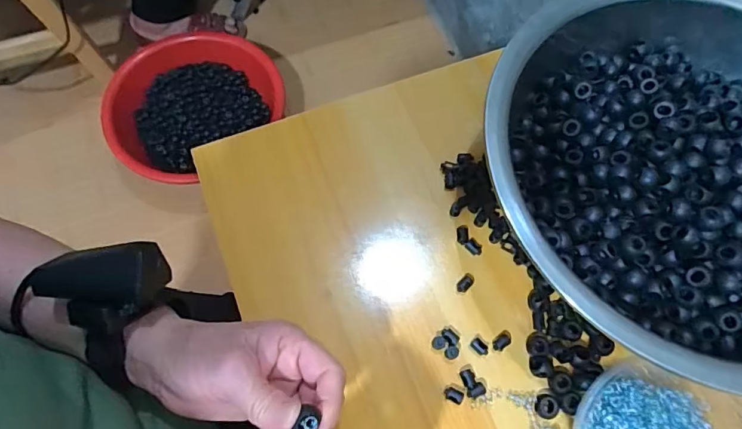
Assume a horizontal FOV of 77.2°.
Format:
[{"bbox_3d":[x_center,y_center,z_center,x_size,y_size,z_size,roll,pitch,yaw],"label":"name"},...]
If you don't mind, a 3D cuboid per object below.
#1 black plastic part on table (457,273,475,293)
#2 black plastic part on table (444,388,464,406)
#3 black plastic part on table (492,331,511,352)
[{"bbox_3d":[0.081,0.058,0.395,0.010,0.004,0.019,38,72,13],"label":"black plastic part on table"},{"bbox_3d":[0.064,0.141,0.361,0.014,0.008,0.010,26,70,8],"label":"black plastic part on table"},{"bbox_3d":[0.107,0.103,0.378,0.019,0.004,0.010,-37,74,-15],"label":"black plastic part on table"}]

